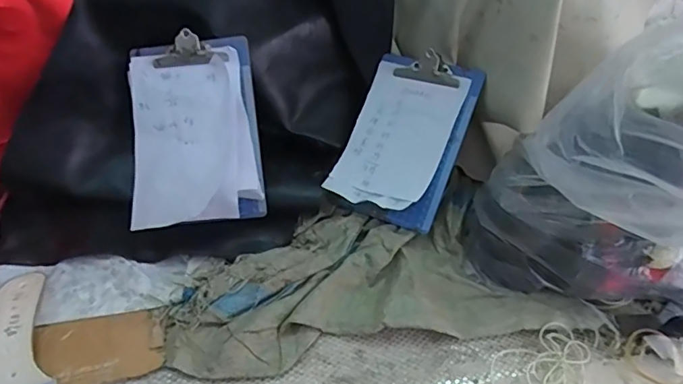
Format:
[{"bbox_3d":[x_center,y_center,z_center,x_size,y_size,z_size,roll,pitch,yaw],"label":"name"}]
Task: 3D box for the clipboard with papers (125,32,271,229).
[{"bbox_3d":[-0.183,-0.073,0.626,0.156,0.051,0.222,-6,85,-1],"label":"clipboard with papers"}]

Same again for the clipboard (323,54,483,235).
[{"bbox_3d":[0.081,-0.073,0.661,0.146,0.033,0.215,21,84,25],"label":"clipboard"}]

